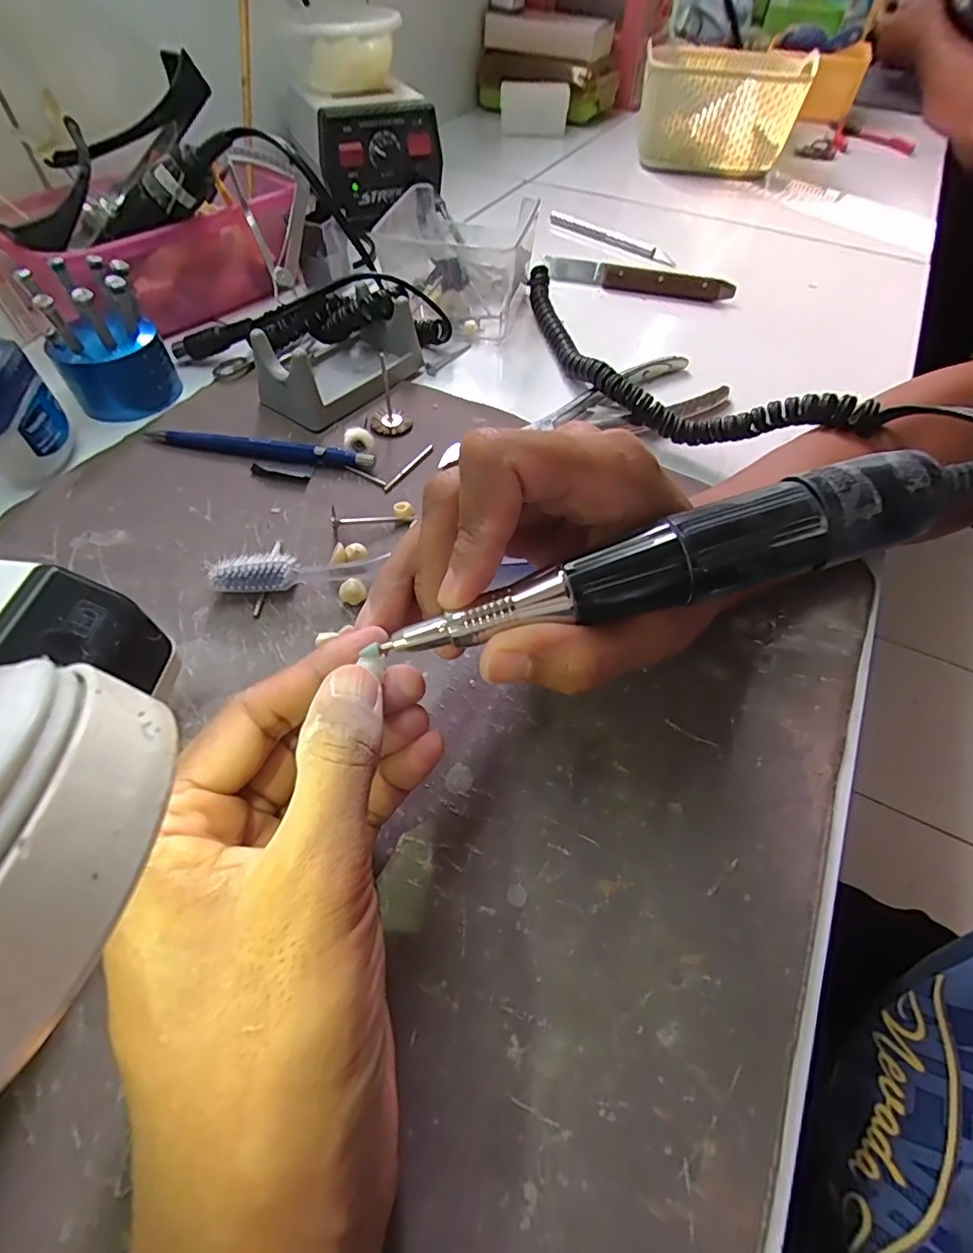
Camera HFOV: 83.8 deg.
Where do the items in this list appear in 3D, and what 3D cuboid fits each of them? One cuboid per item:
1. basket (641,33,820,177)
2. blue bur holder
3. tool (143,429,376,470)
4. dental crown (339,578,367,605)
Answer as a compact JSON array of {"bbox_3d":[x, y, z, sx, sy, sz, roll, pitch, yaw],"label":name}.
[{"bbox_3d":[0.255,-0.576,0.604,0.166,0.090,0.128,7,55,3],"label":"basket"},{"bbox_3d":[-0.223,-0.168,0.313,0.055,0.065,0.058,37,62,21],"label":"blue bur holder"},{"bbox_3d":[-0.127,-0.100,0.302,0.131,0.011,0.010,10,55,4],"label":"tool"},{"bbox_3d":[-0.060,-0.015,0.243,0.011,0.011,0.009,-10,56,-9],"label":"dental crown"}]

